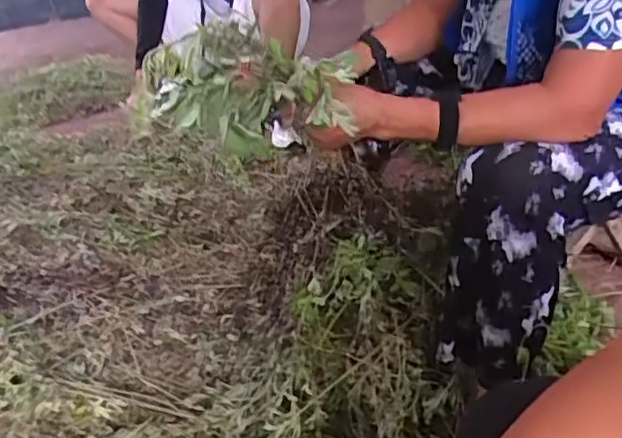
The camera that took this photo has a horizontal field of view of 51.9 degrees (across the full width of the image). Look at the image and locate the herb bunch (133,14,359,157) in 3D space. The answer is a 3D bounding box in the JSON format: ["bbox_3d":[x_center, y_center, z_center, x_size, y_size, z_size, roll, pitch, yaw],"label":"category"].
[{"bbox_3d":[-0.060,-0.133,0.619,0.205,0.121,0.088,-8,34,-1],"label":"herb bunch"}]

